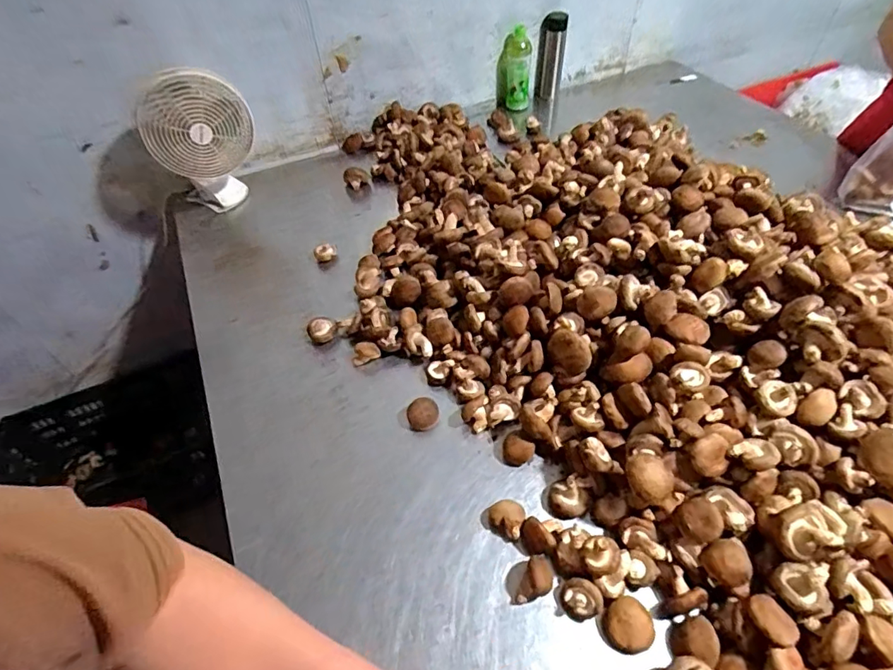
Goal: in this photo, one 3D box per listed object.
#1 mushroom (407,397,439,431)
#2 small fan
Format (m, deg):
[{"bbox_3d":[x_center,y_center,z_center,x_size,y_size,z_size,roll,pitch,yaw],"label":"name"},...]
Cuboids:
[{"bbox_3d":[-0.037,0.122,0.779,0.050,0.035,0.048,-18,51,-11],"label":"mushroom"},{"bbox_3d":[-0.519,-0.406,1.072,0.211,0.316,0.141,-28,54,-19],"label":"small fan"}]

